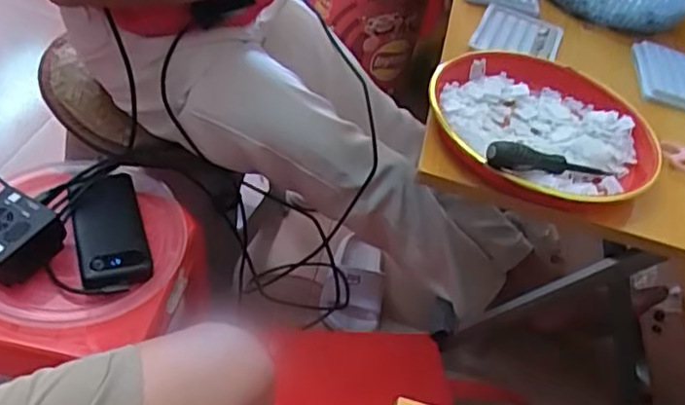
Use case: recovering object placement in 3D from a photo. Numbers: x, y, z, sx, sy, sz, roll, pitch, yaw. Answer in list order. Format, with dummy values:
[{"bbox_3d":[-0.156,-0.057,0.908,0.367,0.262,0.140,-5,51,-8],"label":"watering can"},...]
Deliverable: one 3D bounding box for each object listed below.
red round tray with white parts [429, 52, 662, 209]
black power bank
[{"bbox_3d":[0.181,-0.068,0.583,0.205,0.045,0.194,13,43,-2],"label":"red round tray with white parts"},{"bbox_3d":[-0.253,0.030,0.686,0.069,0.035,0.142,-7,47,-22],"label":"black power bank"}]

